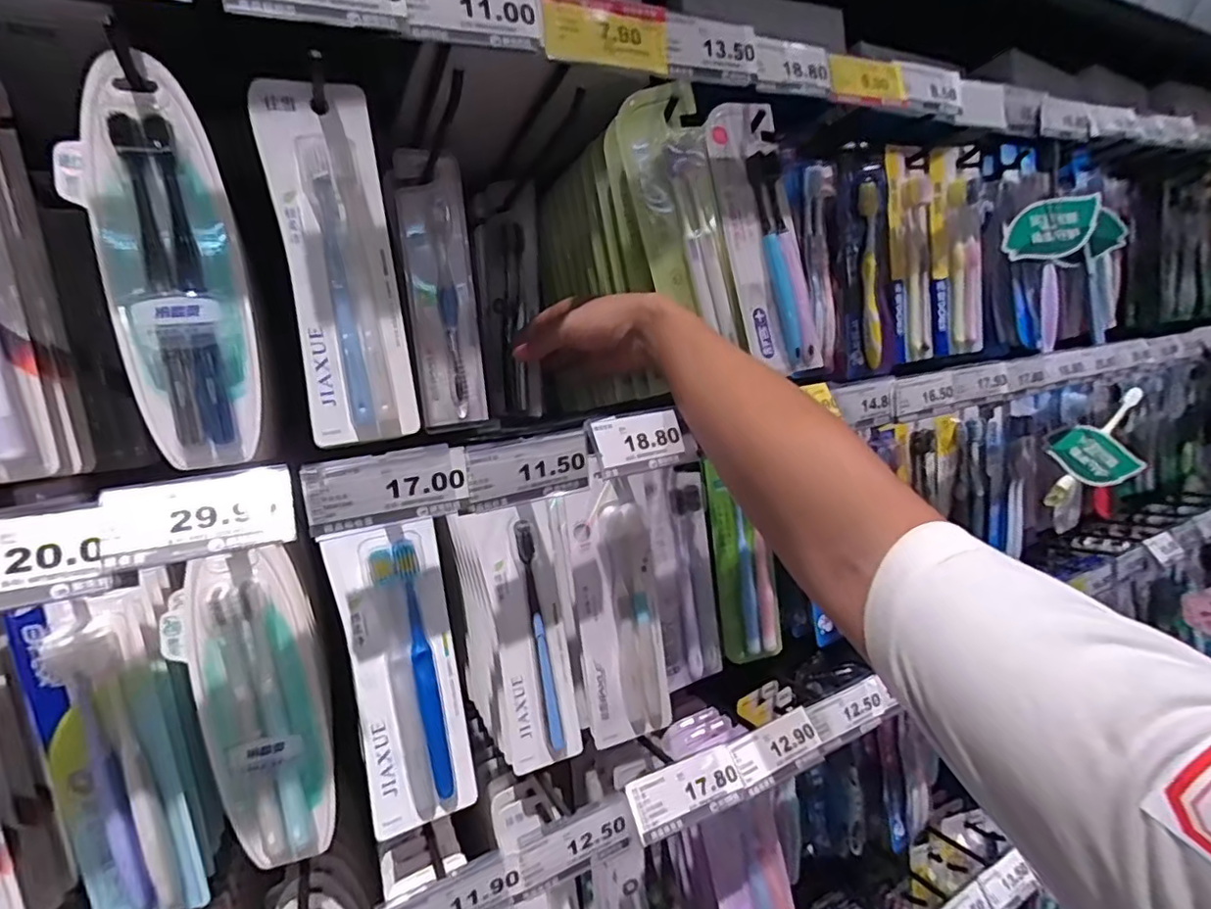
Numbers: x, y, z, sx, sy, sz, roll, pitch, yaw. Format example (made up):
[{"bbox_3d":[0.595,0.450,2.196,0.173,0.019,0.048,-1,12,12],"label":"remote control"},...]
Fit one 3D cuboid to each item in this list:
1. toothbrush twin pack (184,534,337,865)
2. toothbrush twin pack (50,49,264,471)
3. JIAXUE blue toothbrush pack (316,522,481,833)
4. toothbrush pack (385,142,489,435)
[{"bbox_3d":[-0.218,0.165,0.374,0.066,0.205,0.034,-12,8,-36],"label":"toothbrush twin pack"},{"bbox_3d":[-0.253,-0.106,0.340,0.075,0.224,0.018,-17,12,-24],"label":"toothbrush twin pack"},{"bbox_3d":[-0.133,0.152,0.392,0.069,0.205,0.018,-10,7,-23],"label":"JIAXUE blue toothbrush pack"},{"bbox_3d":[-0.147,-0.142,0.515,0.064,0.227,0.022,-9,7,-21],"label":"toothbrush pack"}]

